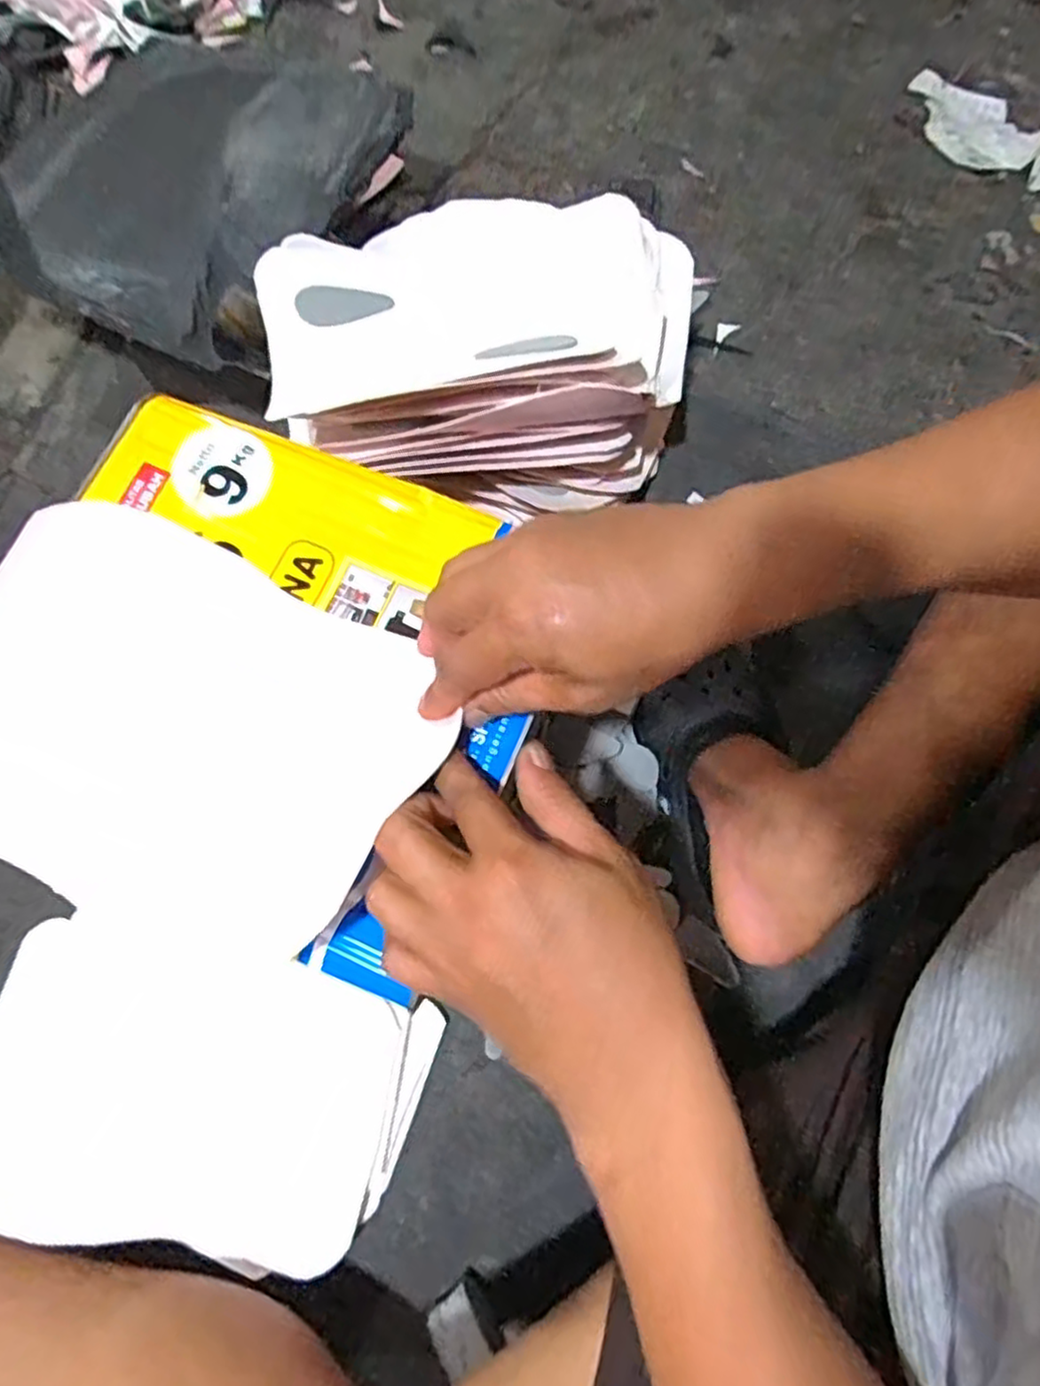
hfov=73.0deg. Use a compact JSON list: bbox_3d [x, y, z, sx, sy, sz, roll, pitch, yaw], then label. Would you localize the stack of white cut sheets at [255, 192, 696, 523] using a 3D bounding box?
[{"bbox_3d":[-0.031,-0.274,0.567,0.329,0.113,0.226,12,74,2],"label":"stack of white cut sheets"}]

